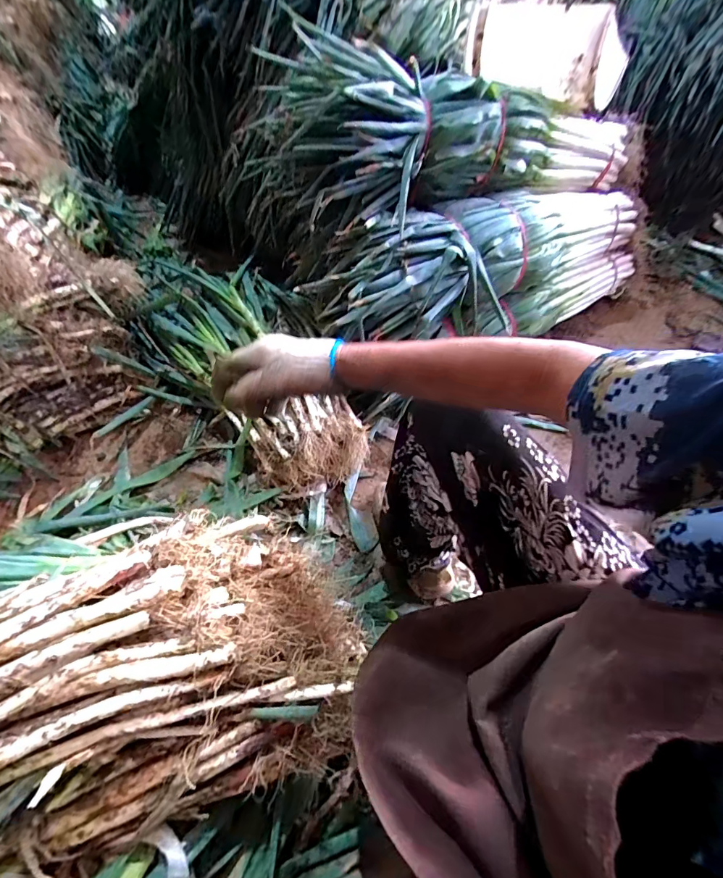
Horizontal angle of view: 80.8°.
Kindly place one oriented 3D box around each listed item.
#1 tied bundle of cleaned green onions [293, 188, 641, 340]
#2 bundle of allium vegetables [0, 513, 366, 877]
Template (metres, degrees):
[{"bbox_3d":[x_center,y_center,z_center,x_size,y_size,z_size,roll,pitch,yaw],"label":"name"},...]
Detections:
[{"bbox_3d":[0.357,-0.419,1.072,0.981,0.305,0.233,-21,56,-14],"label":"tied bundle of cleaned green onions"},{"bbox_3d":[-0.403,0.309,0.392,0.742,0.225,0.322,-18,55,-12],"label":"bundle of allium vegetables"}]

